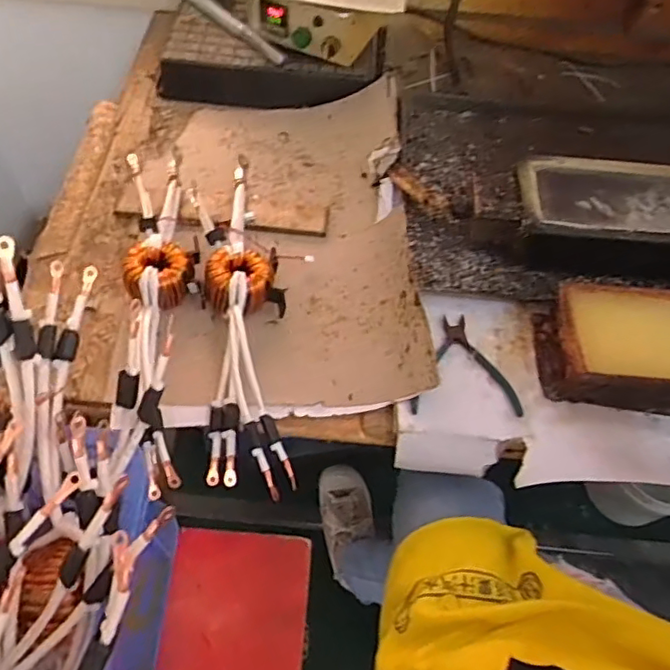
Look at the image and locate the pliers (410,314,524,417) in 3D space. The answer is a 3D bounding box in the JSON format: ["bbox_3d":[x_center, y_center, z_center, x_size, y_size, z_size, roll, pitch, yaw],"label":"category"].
[{"bbox_3d":[0.154,0.034,0.711,0.130,0.007,0.133,2,59,-2],"label":"pliers"}]

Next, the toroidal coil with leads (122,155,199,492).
[{"bbox_3d":[-0.218,-0.048,0.737,0.089,0.068,0.505,-8,60,-8],"label":"toroidal coil with leads"}]

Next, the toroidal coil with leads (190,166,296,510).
[{"bbox_3d":[-0.112,-0.050,0.735,0.093,0.058,0.486,-10,60,-8],"label":"toroidal coil with leads"}]

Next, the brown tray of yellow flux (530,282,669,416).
[{"bbox_3d":[0.365,0.011,0.699,0.226,0.074,0.146,5,59,0],"label":"brown tray of yellow flux"}]

